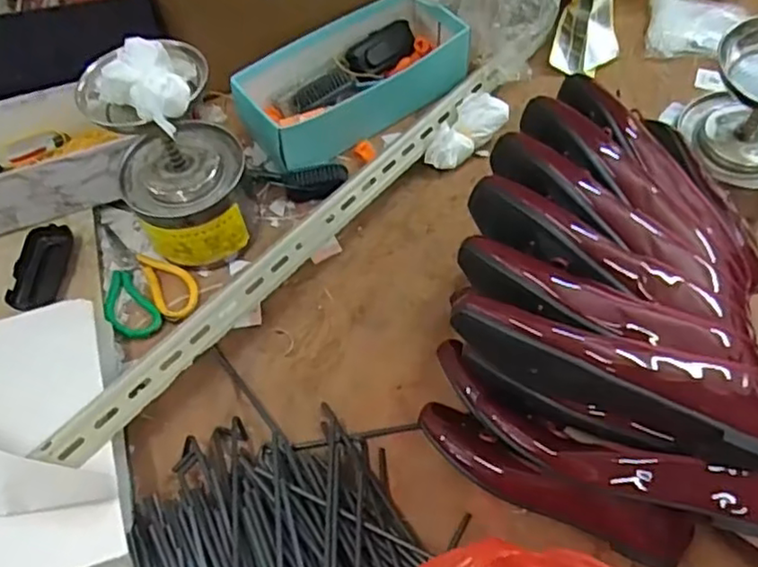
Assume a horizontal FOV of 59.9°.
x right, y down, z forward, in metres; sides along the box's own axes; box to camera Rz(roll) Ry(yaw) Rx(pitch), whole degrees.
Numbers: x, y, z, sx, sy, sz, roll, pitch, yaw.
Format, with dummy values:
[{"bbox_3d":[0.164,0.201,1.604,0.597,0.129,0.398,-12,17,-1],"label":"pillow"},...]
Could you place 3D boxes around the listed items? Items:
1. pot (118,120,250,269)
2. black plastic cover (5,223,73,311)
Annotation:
[{"bbox_3d":[-0.212,-0.101,0.757,0.132,0.107,0.125,-1,59,2],"label":"pot"},{"bbox_3d":[-0.397,-0.021,0.770,0.053,0.024,0.110,1,59,4],"label":"black plastic cover"}]

